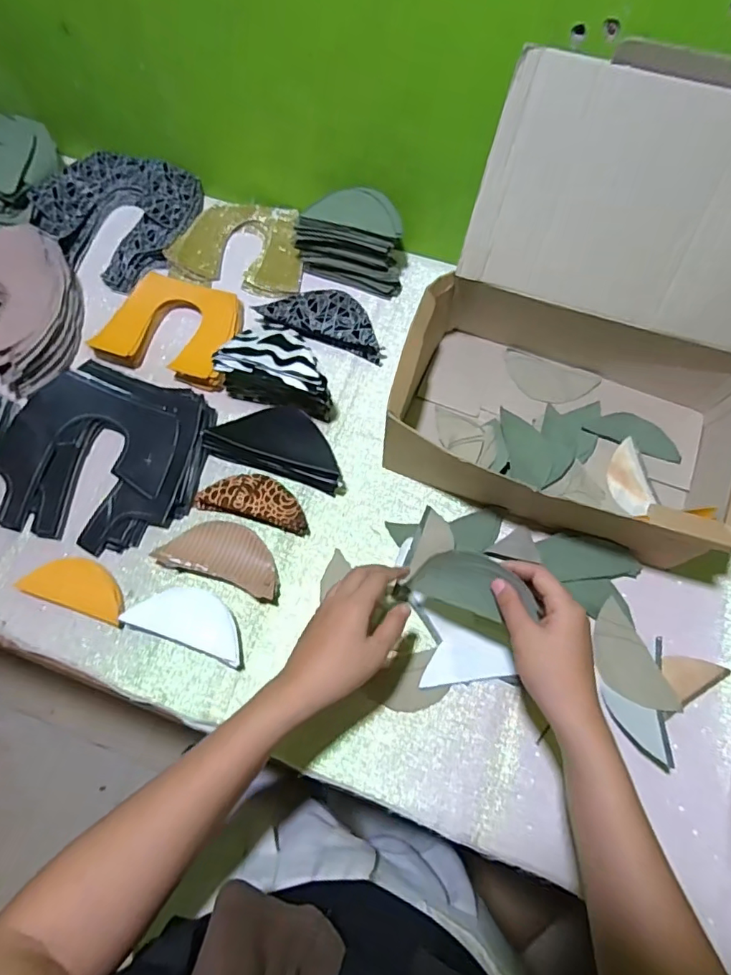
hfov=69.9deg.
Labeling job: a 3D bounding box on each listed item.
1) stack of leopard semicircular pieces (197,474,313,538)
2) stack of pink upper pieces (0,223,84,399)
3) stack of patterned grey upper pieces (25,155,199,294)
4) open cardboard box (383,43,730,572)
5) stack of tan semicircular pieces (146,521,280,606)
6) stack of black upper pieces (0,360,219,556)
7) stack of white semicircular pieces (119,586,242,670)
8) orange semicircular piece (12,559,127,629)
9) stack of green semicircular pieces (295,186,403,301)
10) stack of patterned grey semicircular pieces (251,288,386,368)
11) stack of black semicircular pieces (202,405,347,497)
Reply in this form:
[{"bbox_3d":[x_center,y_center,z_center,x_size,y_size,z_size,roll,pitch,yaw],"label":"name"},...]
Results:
[{"bbox_3d":[-0.116,0.013,0.551,0.119,0.023,0.048,14,70,6],"label":"stack of leopard semicircular pieces"},{"bbox_3d":[-0.426,-0.215,0.613,0.179,0.053,0.184,16,70,7],"label":"stack of pink upper pieces"},{"bbox_3d":[-0.318,-0.361,0.681,0.185,0.042,0.191,33,73,12],"label":"stack of patterned grey upper pieces"},{"bbox_3d":[0.225,-0.150,0.489,0.338,0.239,0.324,20,71,8],"label":"open cardboard box"},{"bbox_3d":[-0.138,0.068,0.524,0.116,0.027,0.060,18,70,7],"label":"stack of tan semicircular pieces"},{"bbox_3d":[-0.280,-0.035,0.556,0.206,0.033,0.189,16,70,6],"label":"stack of black upper pieces"},{"bbox_3d":[-0.163,0.125,0.497,0.112,0.021,0.052,18,70,7],"label":"stack of white semicircular pieces"},{"bbox_3d":[-0.279,0.096,0.513,0.106,0.010,0.048,18,70,7],"label":"orange semicircular piece"},{"bbox_3d":[-0.015,-0.307,0.641,0.133,0.072,0.083,14,70,6],"label":"stack of green semicircular pieces"},{"bbox_3d":[-0.045,-0.206,0.632,0.152,0.022,0.075,15,70,6],"label":"stack of patterned grey semicircular pieces"},{"bbox_3d":[-0.088,-0.047,0.559,0.143,0.041,0.071,18,70,7],"label":"stack of black semicircular pieces"}]

